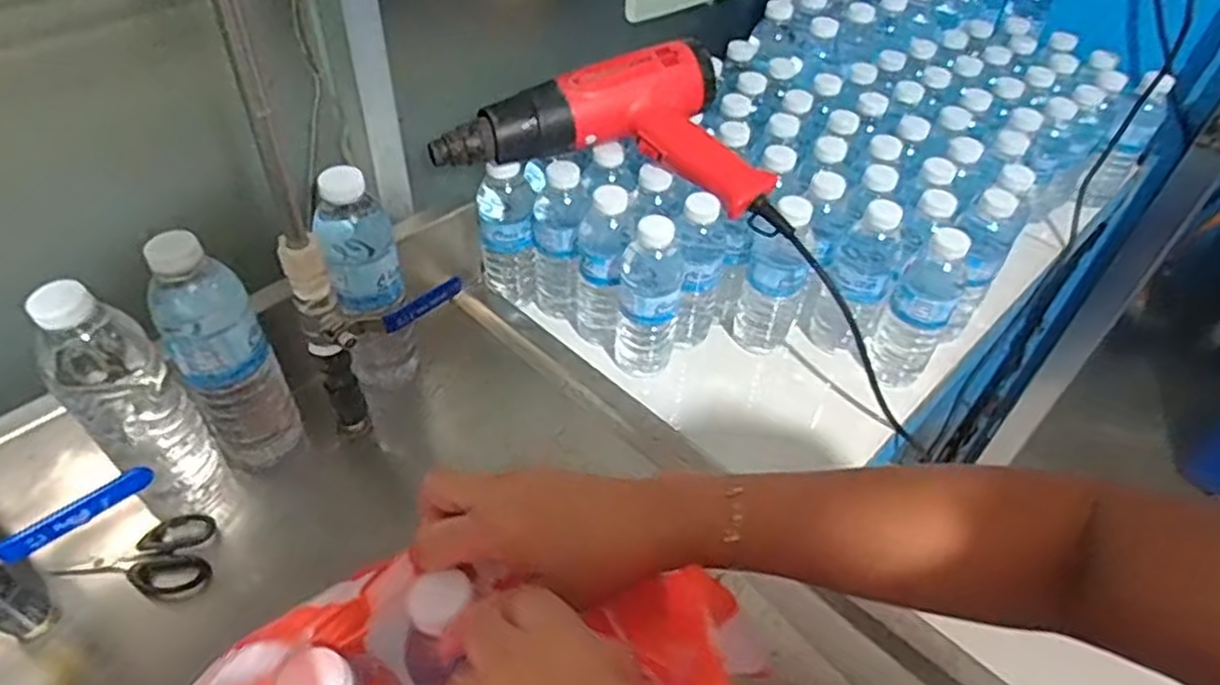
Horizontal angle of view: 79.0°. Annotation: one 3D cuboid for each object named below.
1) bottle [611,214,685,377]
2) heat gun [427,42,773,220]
[{"bbox_3d":[0.037,-0.041,0.692,0.062,0.164,0.058,9,46,4],"label":"bottle"},{"bbox_3d":[0.001,-0.213,0.678,0.298,0.077,0.155,6,46,2],"label":"heat gun"}]

